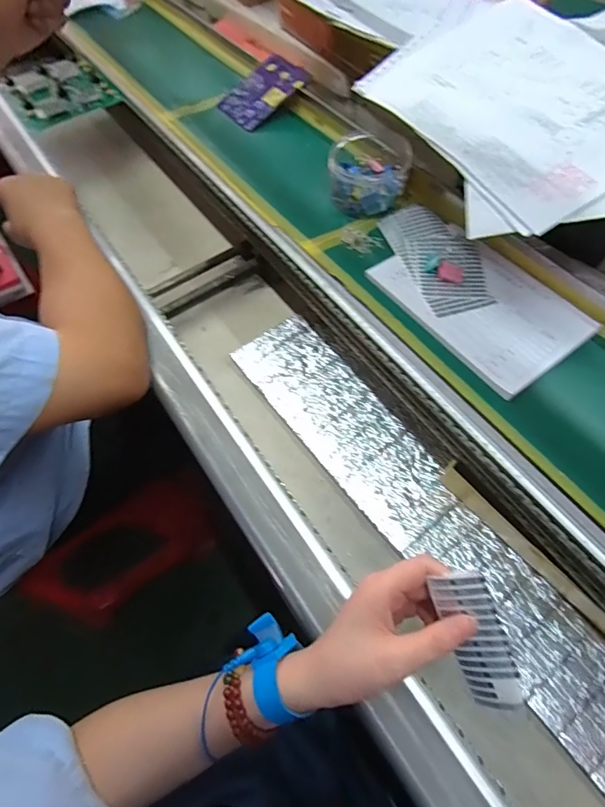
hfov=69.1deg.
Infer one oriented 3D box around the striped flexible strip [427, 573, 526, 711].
[{"bbox_3d":[0.109,0.147,0.274,0.035,0.004,0.088,-21,91,28],"label":"striped flexible strip"}]

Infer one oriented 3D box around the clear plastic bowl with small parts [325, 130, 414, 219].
[{"bbox_3d":[0.086,-0.296,0.555,0.094,0.058,0.112,11,62,10],"label":"clear plastic bowl with small parts"}]

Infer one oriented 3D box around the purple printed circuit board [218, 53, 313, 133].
[{"bbox_3d":[-0.059,-0.474,0.669,0.129,0.011,0.089,-44,74,-3],"label":"purple printed circuit board"}]

